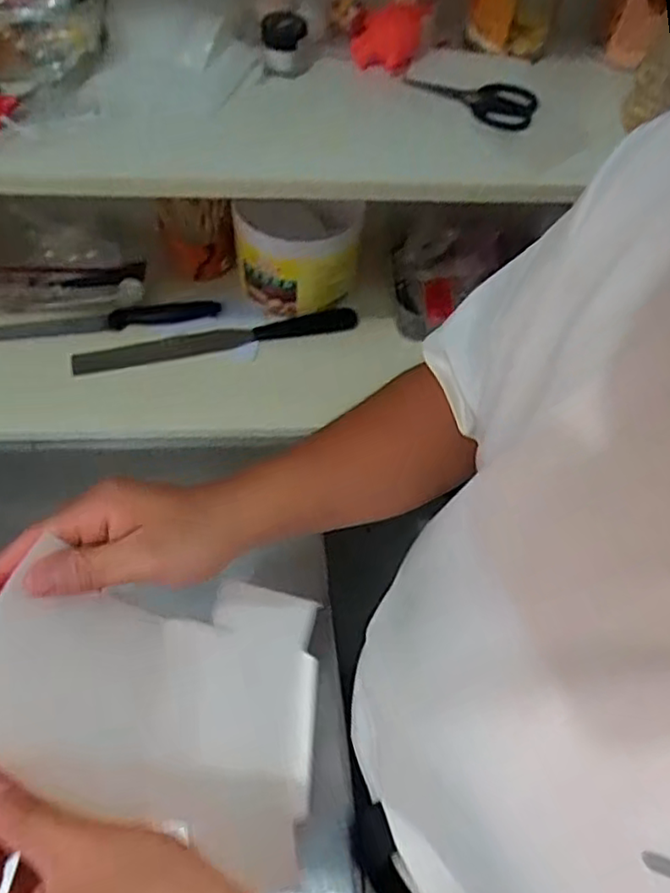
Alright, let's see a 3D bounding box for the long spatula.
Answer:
[{"bbox_3d":[-0.131,-0.123,0.738,0.317,0.011,0.033,-12,60,-12],"label":"long spatula"}]

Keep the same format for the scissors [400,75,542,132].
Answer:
[{"bbox_3d":[0.118,-0.309,0.571,0.116,0.018,0.048,15,58,5],"label":"scissors"}]

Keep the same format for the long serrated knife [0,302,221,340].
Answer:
[{"bbox_3d":[-0.322,-0.139,0.752,0.368,0.018,0.030,-9,59,-10],"label":"long serrated knife"}]

